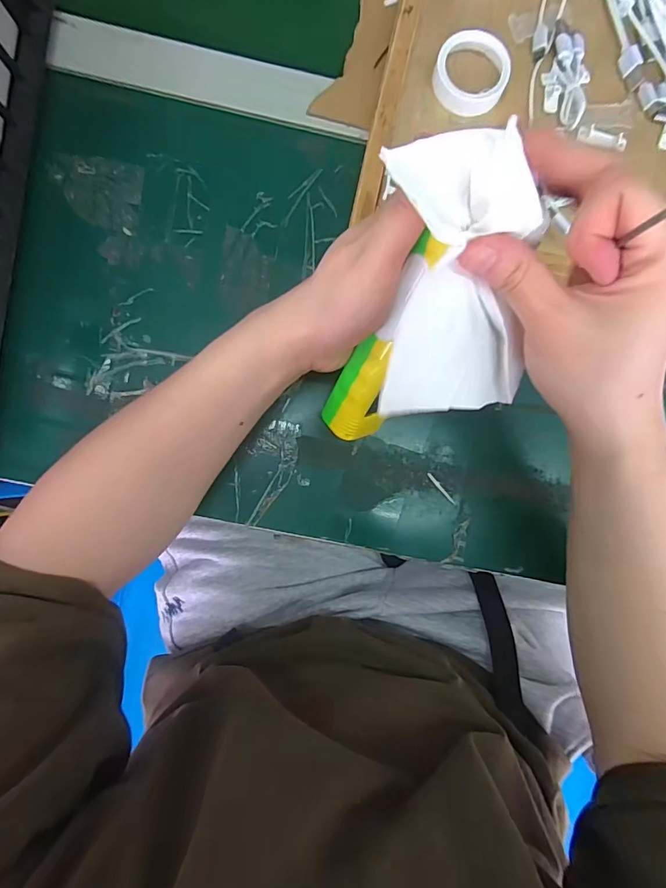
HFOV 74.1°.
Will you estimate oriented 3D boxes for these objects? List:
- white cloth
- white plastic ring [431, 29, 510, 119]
[{"bbox_3d":[0.059,-0.067,0.201,0.074,0.015,0.121,-10,125,-12],"label":"white cloth"},{"bbox_3d":[0.100,-0.265,0.320,0.053,0.021,0.045,20,90,-2],"label":"white plastic ring"}]

